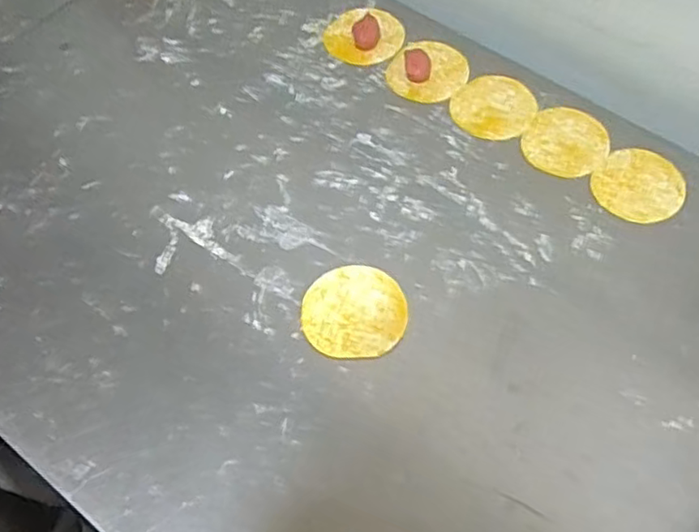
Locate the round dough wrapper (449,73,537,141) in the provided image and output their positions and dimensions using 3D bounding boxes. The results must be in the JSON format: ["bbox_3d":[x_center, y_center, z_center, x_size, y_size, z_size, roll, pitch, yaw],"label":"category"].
[{"bbox_3d":[0.152,-0.168,0.670,0.082,0.007,0.084,1,63,-2],"label":"round dough wrapper"}]

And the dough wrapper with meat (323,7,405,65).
[{"bbox_3d":[0.016,-0.260,0.712,0.086,0.015,0.074,16,63,6],"label":"dough wrapper with meat"}]

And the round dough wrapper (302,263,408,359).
[{"bbox_3d":[0.004,0.038,0.558,0.088,0.007,0.085,1,63,-2],"label":"round dough wrapper"}]

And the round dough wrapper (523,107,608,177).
[{"bbox_3d":[0.221,-0.127,0.649,0.081,0.004,0.084,24,64,10],"label":"round dough wrapper"}]

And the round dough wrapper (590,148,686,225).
[{"bbox_3d":[0.285,-0.079,0.623,0.080,0.004,0.084,-1,64,2],"label":"round dough wrapper"}]

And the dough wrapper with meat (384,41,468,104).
[{"bbox_3d":[0.087,-0.210,0.687,0.076,0.010,0.084,38,68,16],"label":"dough wrapper with meat"}]

